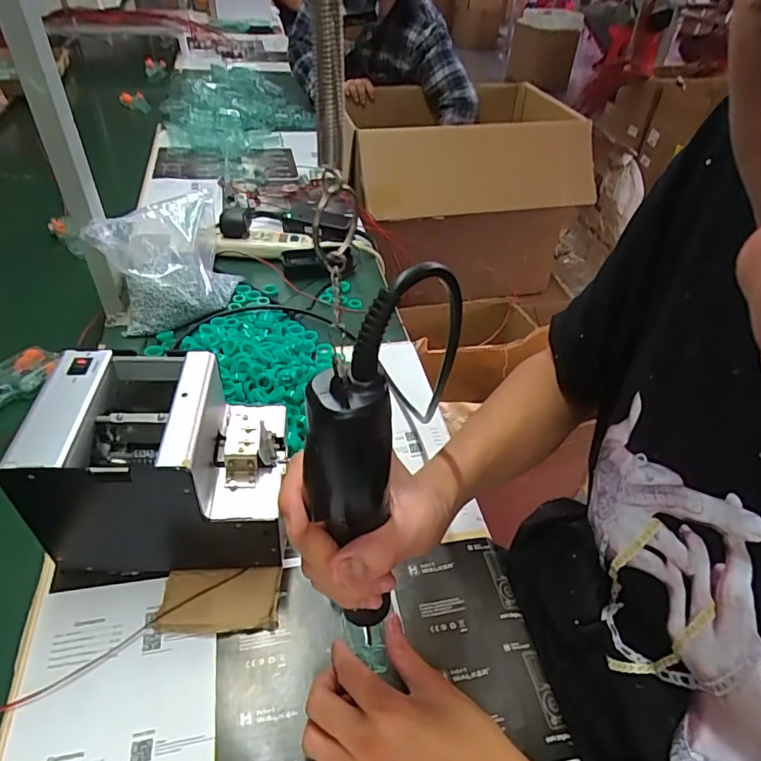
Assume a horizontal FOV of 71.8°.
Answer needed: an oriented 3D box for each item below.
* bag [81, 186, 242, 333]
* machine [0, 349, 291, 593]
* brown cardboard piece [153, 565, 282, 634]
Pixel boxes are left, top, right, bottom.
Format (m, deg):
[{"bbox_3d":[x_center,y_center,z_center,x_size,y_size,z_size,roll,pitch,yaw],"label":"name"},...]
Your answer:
[{"bbox_3d":[-0.266,-0.153,0.694,0.094,0.135,0.175,20,45,16],"label":"bag"},{"bbox_3d":[-0.178,0.072,0.445,0.187,0.151,0.128,-1,43,-7],"label":"machine"},{"bbox_3d":[-0.133,0.182,0.437,0.095,0.011,0.051,1,43,-4],"label":"brown cardboard piece"}]

